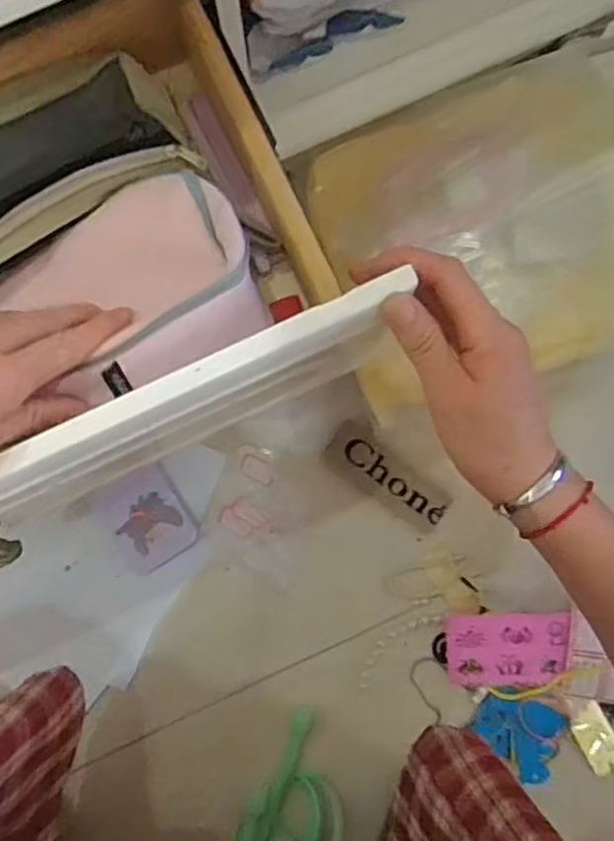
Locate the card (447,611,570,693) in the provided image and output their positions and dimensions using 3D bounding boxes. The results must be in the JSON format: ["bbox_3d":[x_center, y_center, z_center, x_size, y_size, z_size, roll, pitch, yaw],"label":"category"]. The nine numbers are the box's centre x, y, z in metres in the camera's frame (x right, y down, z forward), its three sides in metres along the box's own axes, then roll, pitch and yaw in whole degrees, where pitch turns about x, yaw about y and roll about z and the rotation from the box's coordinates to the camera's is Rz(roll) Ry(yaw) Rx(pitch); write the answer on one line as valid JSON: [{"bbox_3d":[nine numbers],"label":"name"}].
[{"bbox_3d":[0.171,0.197,0.554,0.098,0.008,0.067,-5,97,13],"label":"card"}]

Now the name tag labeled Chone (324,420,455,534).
[{"bbox_3d":[0.071,0.052,0.577,0.120,0.005,0.043,38,94,1],"label":"name tag labeled Chone"}]

